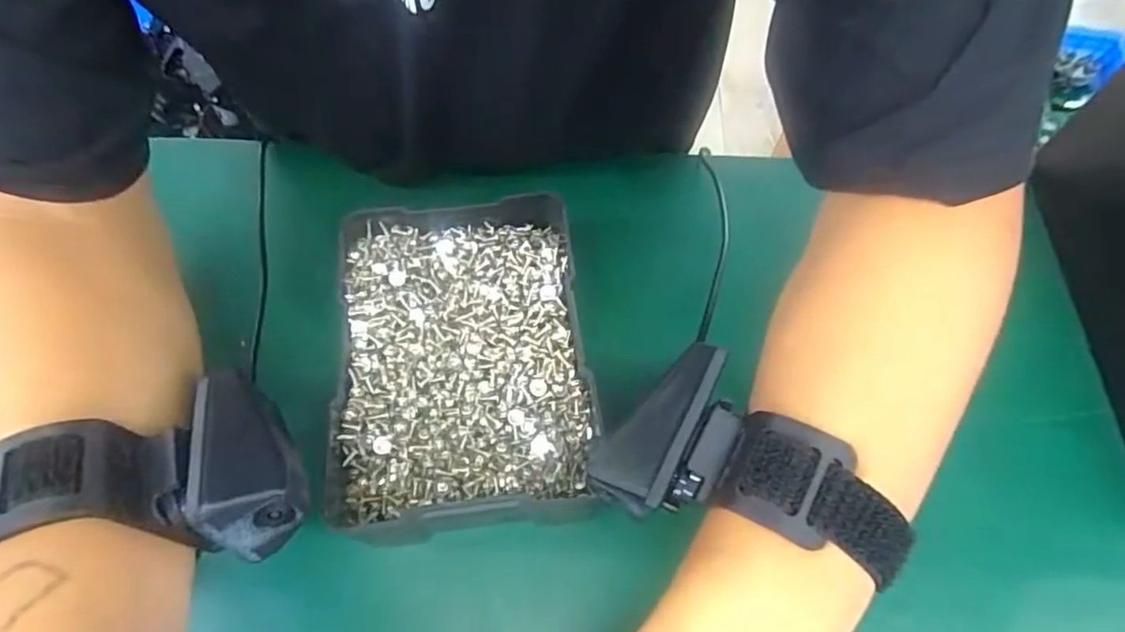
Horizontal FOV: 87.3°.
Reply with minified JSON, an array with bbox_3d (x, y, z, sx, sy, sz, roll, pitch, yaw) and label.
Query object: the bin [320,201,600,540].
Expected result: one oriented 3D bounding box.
[{"bbox_3d":[-0.049,0.019,0.292,0.114,0.046,0.162,-7,60,-1],"label":"bin"}]

